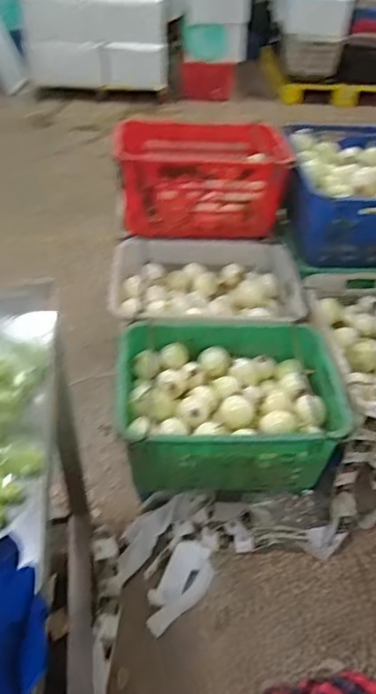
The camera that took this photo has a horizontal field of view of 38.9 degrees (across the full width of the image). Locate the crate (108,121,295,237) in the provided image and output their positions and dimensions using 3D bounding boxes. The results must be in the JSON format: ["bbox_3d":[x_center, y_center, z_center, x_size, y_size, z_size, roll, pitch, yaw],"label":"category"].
[{"bbox_3d":[0.053,-0.555,1.762,0.566,0.248,0.346,0,43,-4],"label":"crate"}]

